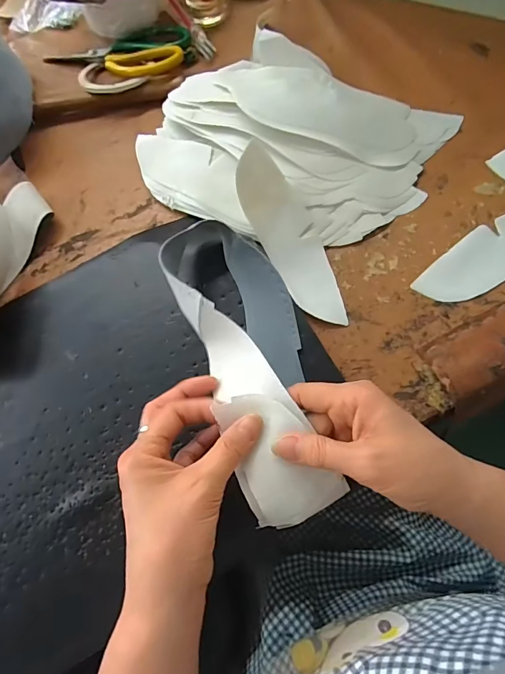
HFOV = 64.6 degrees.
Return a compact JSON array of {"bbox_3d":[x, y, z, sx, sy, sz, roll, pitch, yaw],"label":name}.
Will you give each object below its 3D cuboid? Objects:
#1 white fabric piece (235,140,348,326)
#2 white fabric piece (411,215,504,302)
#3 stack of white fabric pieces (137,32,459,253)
[{"bbox_3d":[0.041,-0.098,0.398,0.054,0.035,0.180,-31,99,-7],"label":"white fabric piece"},{"bbox_3d":[0.258,-0.092,0.407,0.198,0.004,0.058,-31,70,-5],"label":"white fabric piece"},{"bbox_3d":[0.041,-0.215,0.427,0.309,0.053,0.224,23,75,10],"label":"stack of white fabric pieces"}]

